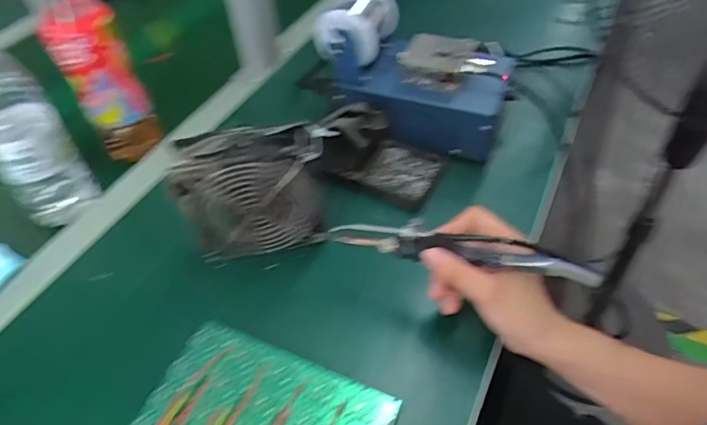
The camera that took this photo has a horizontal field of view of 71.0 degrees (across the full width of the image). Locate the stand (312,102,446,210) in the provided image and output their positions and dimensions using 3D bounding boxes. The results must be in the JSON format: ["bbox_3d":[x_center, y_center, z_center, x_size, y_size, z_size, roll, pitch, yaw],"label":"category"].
[{"bbox_3d":[0.027,-0.067,0.524,0.129,0.071,0.083,15,50,16],"label":"stand"}]

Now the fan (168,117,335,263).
[{"bbox_3d":[-0.086,-0.009,0.455,0.125,0.140,0.044,-8,48,-5],"label":"fan"}]

